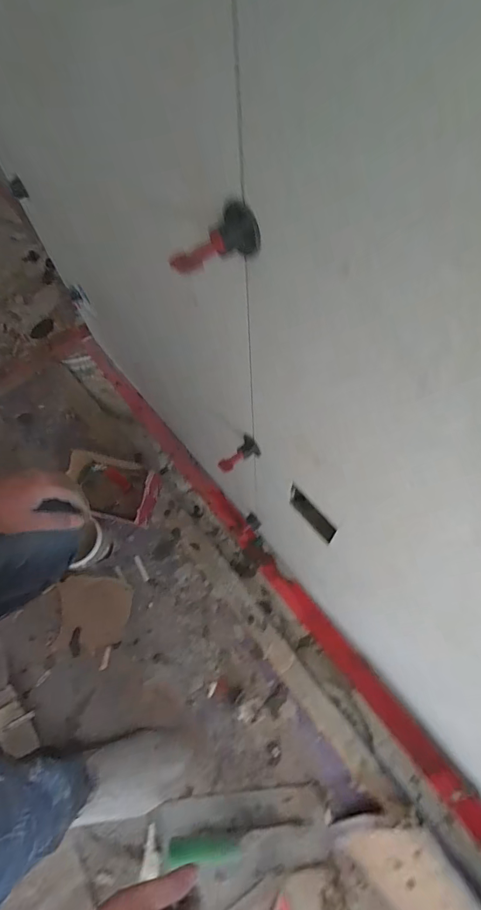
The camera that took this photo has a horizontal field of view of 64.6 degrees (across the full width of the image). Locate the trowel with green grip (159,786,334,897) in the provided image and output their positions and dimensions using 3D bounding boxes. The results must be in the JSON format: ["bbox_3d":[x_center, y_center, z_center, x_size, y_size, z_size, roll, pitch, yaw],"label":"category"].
[{"bbox_3d":[0.001,0.579,0.564,0.262,0.052,0.112,-9,64,-1],"label":"trowel with green grip"}]

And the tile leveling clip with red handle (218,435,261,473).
[{"bbox_3d":[-0.003,0.001,0.454,0.050,0.021,0.024,-35,67,-13],"label":"tile leveling clip with red handle"}]

